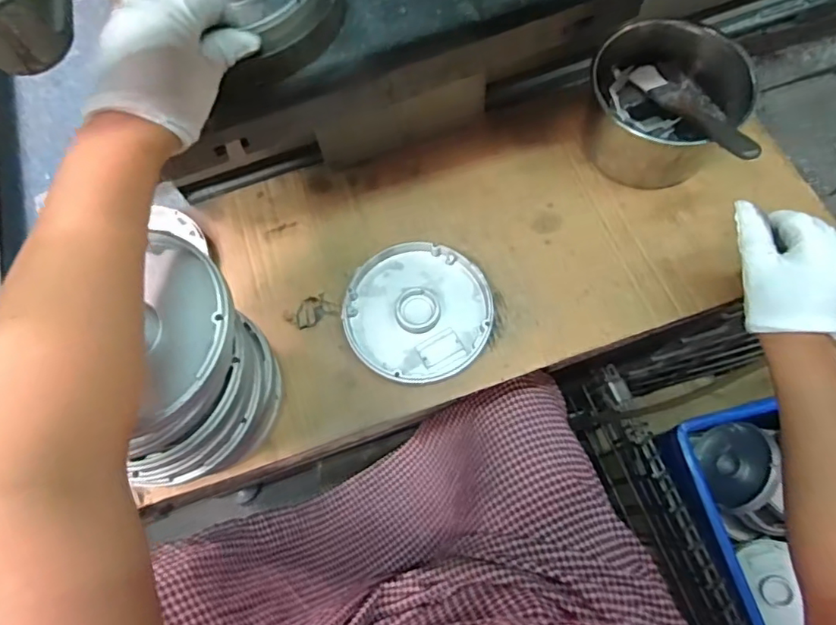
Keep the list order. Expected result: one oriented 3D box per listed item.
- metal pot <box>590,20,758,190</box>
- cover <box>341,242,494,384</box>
[{"bbox_3d":[0.243,-0.207,0.536,0.135,0.106,0.125,-1,70,3],"label":"metal pot"},{"bbox_3d":[0.000,-0.003,0.518,0.138,0.015,0.135,-1,70,3],"label":"cover"}]

